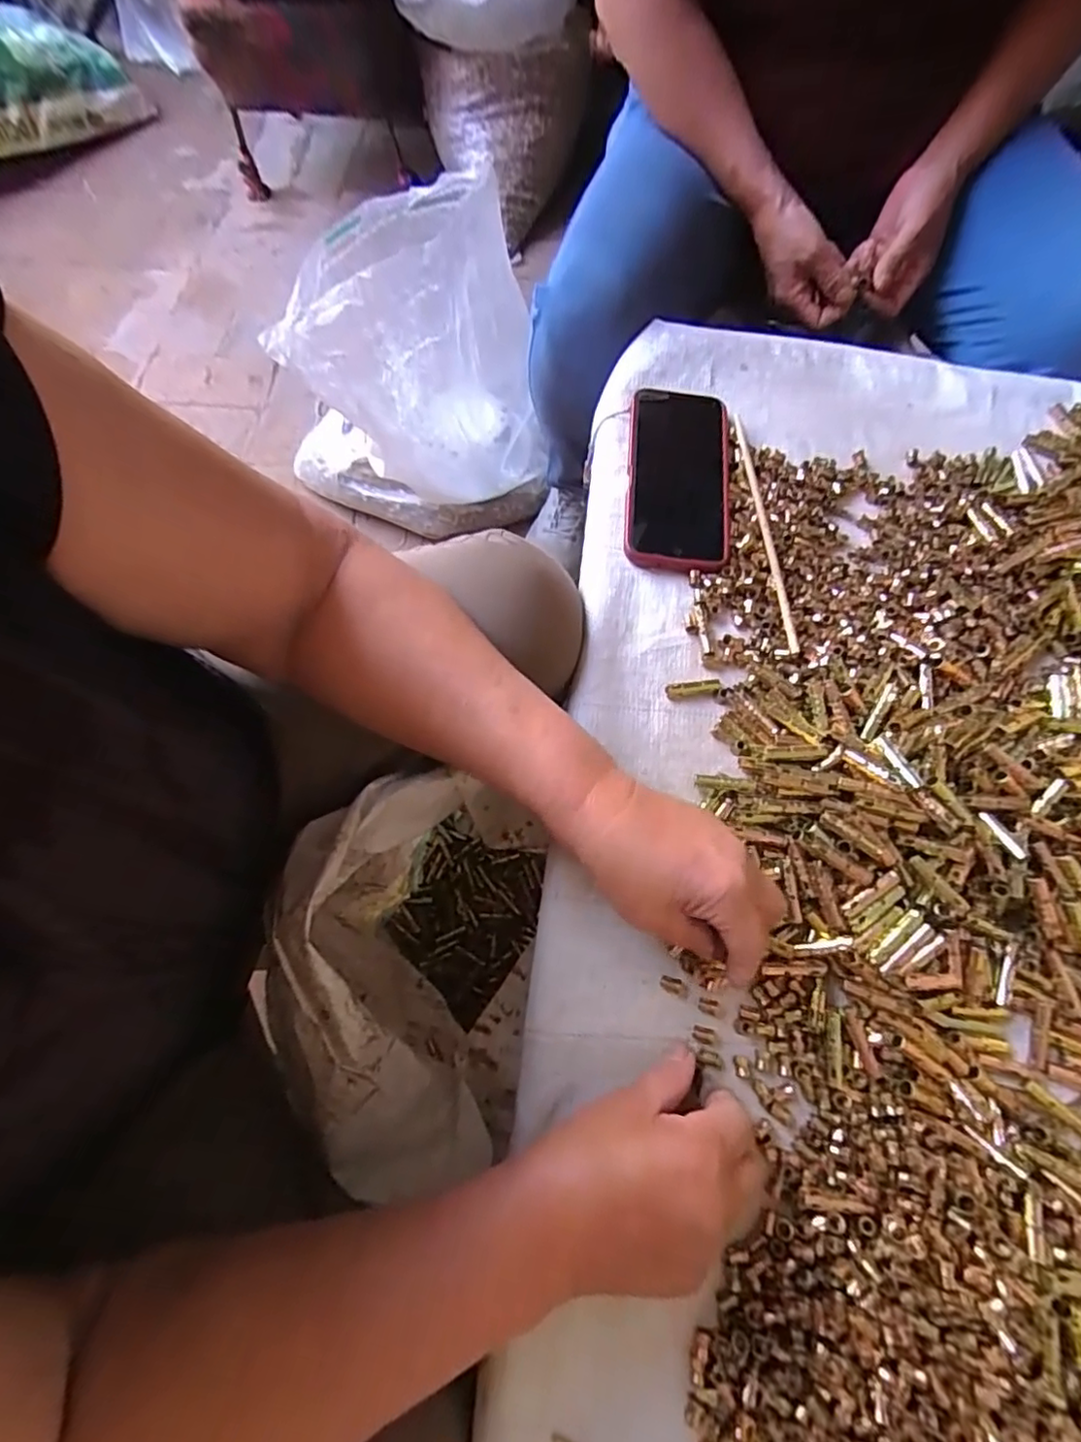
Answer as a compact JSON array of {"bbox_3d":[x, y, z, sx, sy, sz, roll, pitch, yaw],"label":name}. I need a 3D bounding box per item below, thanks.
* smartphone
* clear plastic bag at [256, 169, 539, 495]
[{"bbox_3d":[0.112,-0.195,0.500,0.082,0.017,0.169,4,71,4],"label":"smartphone"},{"bbox_3d":[-0.153,-0.456,0.781,0.283,0.326,0.238,-13,71,-2],"label":"clear plastic bag"}]

